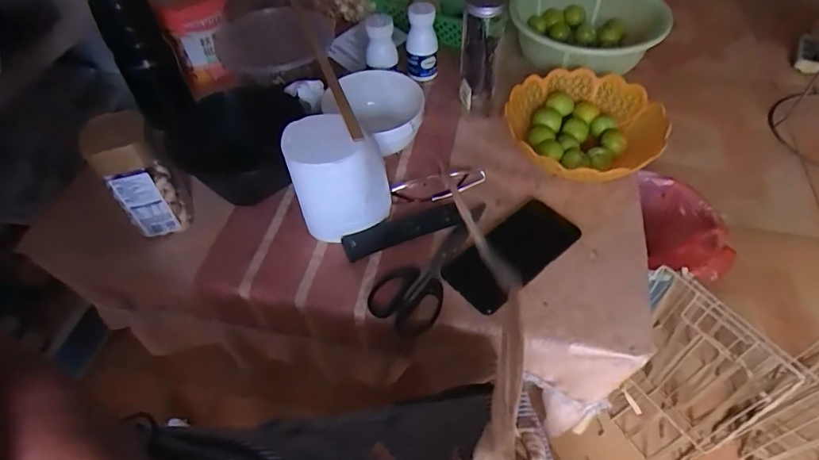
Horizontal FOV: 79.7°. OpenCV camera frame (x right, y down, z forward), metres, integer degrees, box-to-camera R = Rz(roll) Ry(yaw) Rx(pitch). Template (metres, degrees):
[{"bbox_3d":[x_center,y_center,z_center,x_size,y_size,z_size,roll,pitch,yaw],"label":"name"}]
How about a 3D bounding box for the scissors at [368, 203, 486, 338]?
[{"bbox_3d":[0.035,0.035,0.557,0.074,0.007,0.189,30,59,23],"label":"scissors"}]

